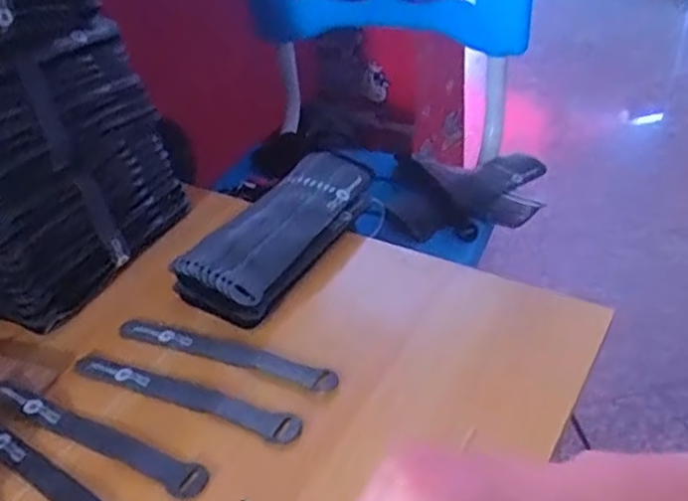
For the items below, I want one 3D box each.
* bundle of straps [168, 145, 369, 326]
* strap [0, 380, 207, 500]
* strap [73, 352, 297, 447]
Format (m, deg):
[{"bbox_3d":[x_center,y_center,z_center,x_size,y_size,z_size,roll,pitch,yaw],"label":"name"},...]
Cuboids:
[{"bbox_3d":[-0.056,-0.027,0.605,0.088,0.028,0.211,15,45,25],"label":"bundle of straps"},{"bbox_3d":[-0.185,0.131,0.477,0.209,0.008,0.022,15,45,25],"label":"strap"},{"bbox_3d":[-0.122,0.106,0.494,0.200,0.004,0.022,11,45,25],"label":"strap"}]

